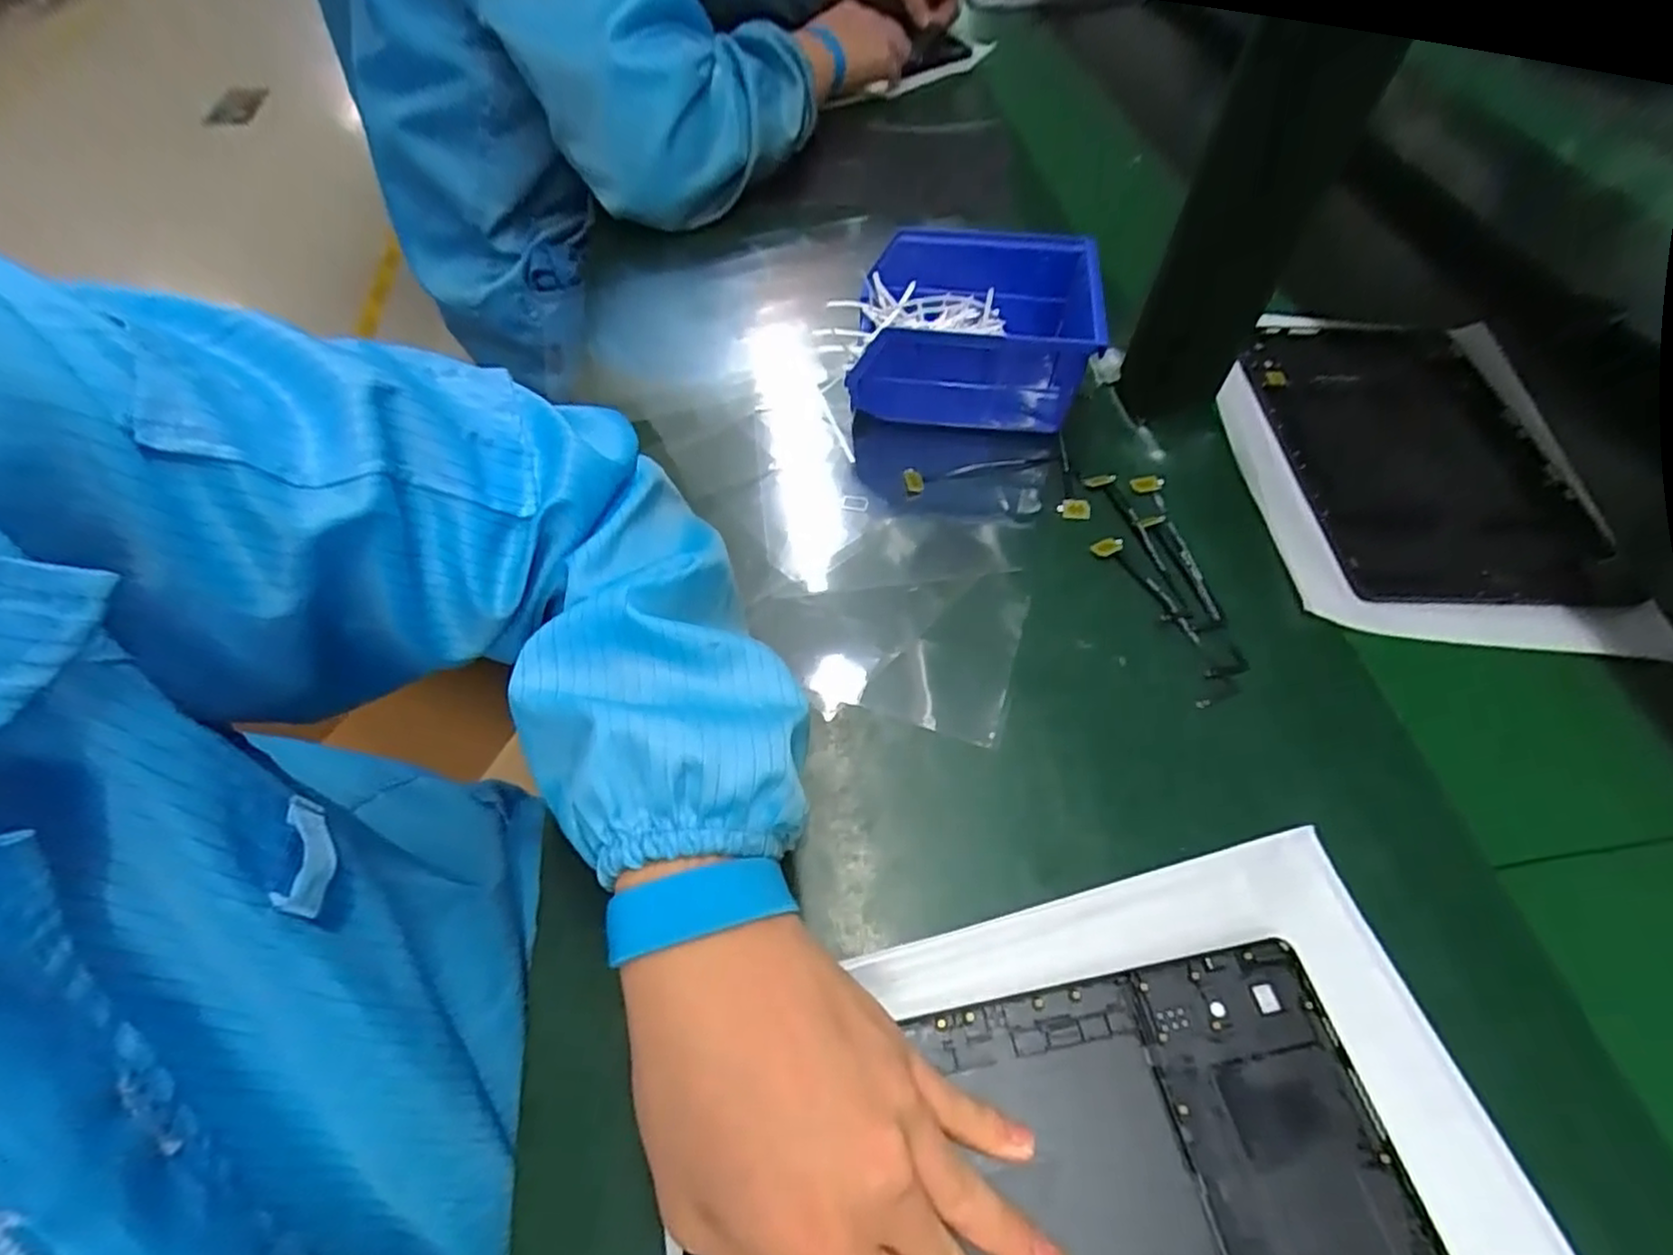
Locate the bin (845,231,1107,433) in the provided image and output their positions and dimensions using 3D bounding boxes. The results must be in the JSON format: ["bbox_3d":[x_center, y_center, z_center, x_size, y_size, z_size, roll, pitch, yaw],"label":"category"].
[{"bbox_3d":[0.082,-0.176,0.427,0.136,0.074,0.105,8,58,3],"label":"bin"}]

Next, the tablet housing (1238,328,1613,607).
[{"bbox_3d":[0.340,-0.107,0.422,0.150,0.007,0.215,2,58,-1],"label":"tablet housing"}]

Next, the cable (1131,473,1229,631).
[{"bbox_3d":[0.183,-0.042,0.381,0.016,0.005,0.104,-4,58,-5],"label":"cable"}]

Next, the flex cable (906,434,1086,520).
[{"bbox_3d":[0.091,-0.084,0.412,0.099,0.011,0.060,-4,58,-4],"label":"flex cable"}]

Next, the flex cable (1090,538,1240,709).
[{"bbox_3d":[0.162,-0.007,0.357,0.022,0.004,0.103,-19,60,-13],"label":"flex cable"}]

